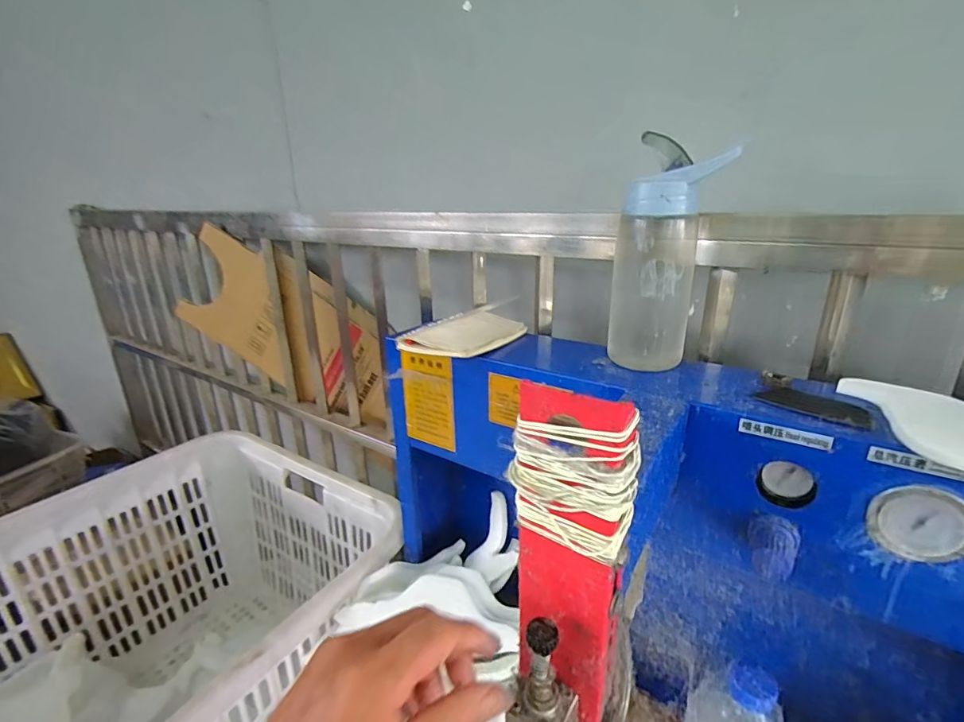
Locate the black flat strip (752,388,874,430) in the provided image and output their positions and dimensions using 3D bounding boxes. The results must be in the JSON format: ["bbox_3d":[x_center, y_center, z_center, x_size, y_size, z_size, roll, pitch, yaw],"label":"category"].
[{"bbox_3d":[0.272,0.037,0.372,0.040,0.004,0.077,-20,27,-40],"label":"black flat strip"}]

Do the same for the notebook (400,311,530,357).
[{"bbox_3d":[-0.019,-0.037,0.543,0.093,0.028,0.139,14,25,34],"label":"notebook"}]

